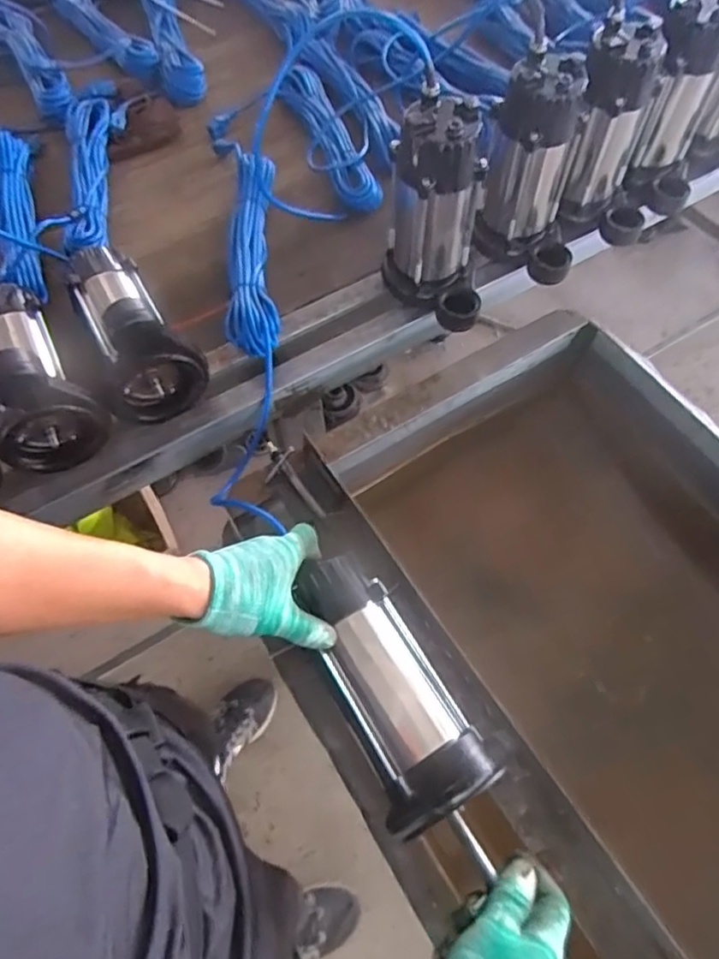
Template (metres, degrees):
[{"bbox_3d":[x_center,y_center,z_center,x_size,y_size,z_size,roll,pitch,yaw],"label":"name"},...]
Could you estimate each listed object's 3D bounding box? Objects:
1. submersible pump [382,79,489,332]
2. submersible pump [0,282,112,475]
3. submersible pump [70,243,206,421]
[{"bbox_3d":[0.092,-0.321,0.753,0.124,0.230,0.141,4,62,3],"label":"submersible pump"},{"bbox_3d":[-0.413,-0.142,0.716,0.122,0.156,0.241,-32,66,-15],"label":"submersible pump"},{"bbox_3d":[-0.299,-0.201,0.752,0.116,0.159,0.226,-31,65,-15],"label":"submersible pump"}]

